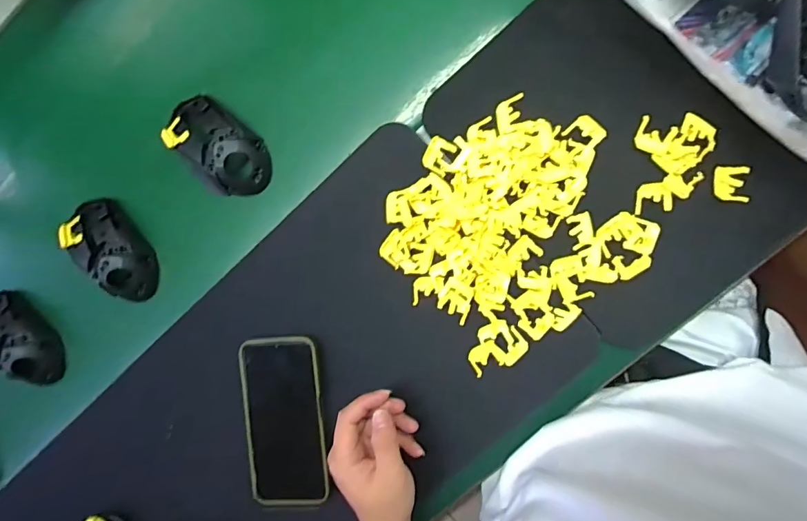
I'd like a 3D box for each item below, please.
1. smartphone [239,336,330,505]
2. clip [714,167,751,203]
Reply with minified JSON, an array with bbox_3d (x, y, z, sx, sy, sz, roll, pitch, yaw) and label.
[{"bbox_3d":[-0.118,0.161,0.455,0.080,0.011,0.167,-6,93,9],"label":"smartphone"},{"bbox_3d":[0.283,-0.065,0.392,0.027,0.005,0.029,3,94,8],"label":"clip"}]

